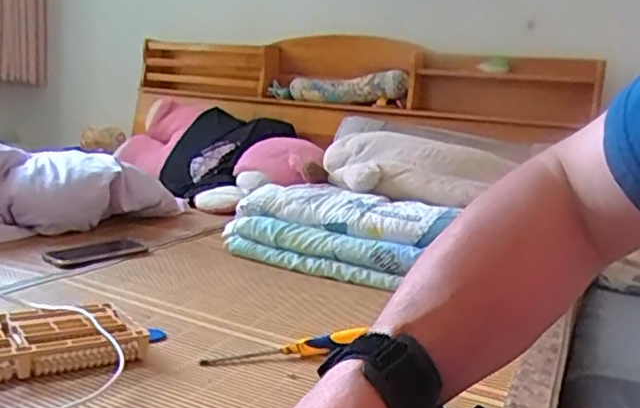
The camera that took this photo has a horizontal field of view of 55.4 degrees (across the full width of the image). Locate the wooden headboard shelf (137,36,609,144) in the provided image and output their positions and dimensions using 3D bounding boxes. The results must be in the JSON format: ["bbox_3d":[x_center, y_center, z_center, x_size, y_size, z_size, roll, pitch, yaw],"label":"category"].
[{"bbox_3d":[0.094,-0.364,1.867,1.394,0.272,0.297,7,10,18],"label":"wooden headboard shelf"}]

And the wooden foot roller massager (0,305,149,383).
[{"bbox_3d":[-0.336,0.155,0.665,0.264,0.037,0.138,-3,13,-40],"label":"wooden foot roller massager"}]

